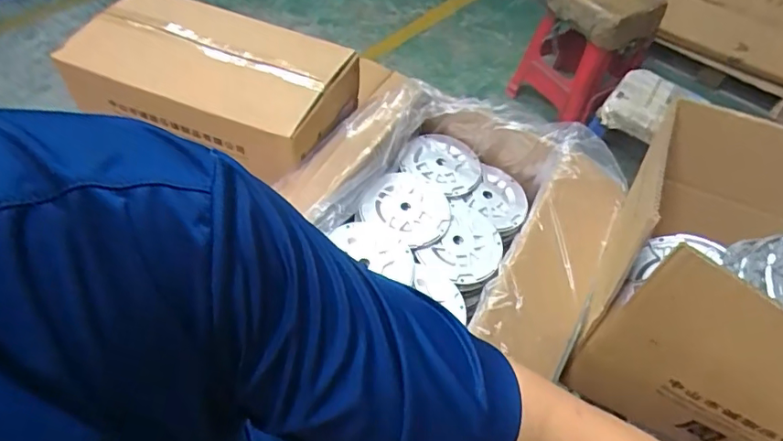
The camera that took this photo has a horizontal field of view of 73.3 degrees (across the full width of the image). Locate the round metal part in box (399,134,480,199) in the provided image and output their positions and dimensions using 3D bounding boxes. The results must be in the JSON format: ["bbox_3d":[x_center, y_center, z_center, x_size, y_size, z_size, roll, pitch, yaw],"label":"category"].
[{"bbox_3d":[0.088,-0.100,0.891,0.129,0.010,0.121,9,54,-12],"label":"round metal part in box"}]

